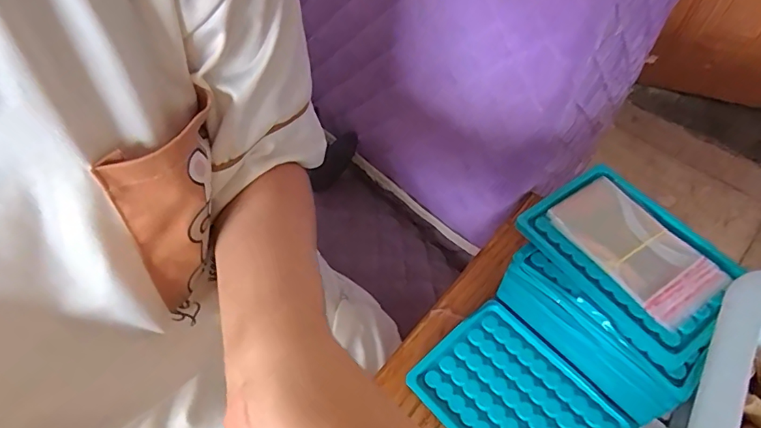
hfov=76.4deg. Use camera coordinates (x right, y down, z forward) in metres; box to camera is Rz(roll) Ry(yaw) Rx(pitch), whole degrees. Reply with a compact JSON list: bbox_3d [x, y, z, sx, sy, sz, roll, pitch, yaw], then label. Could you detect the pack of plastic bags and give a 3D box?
[{"bbox_3d":[0.170,0.023,0.328,0.061,0.013,0.105,-28,59,-19],"label":"pack of plastic bags"}]

